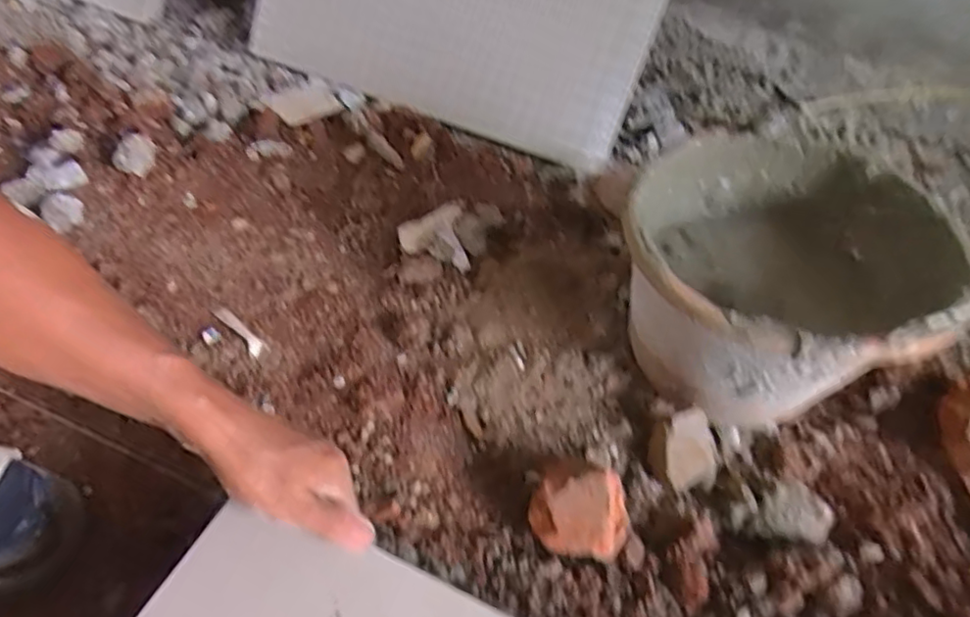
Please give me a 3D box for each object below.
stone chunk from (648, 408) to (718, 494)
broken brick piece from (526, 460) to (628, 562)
[{"bbox_3d":[0.184,0.128,0.561,0.064,0.041,0.059,4,44,-4],"label":"stone chunk"},{"bbox_3d":[0.083,0.167,0.523,0.083,0.045,0.083,21,48,13],"label":"broken brick piece"}]

